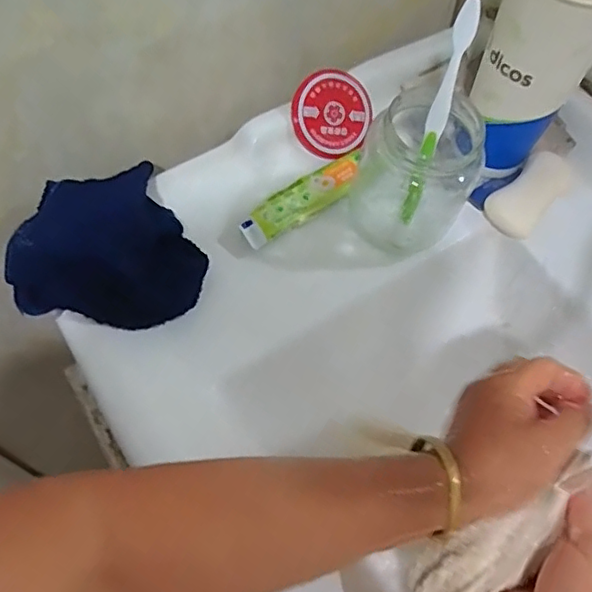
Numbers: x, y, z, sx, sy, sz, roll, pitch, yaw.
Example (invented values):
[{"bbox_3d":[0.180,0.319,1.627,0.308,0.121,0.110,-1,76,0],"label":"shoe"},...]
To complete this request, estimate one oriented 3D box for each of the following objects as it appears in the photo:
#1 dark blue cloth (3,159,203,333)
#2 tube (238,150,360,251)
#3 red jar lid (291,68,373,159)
[{"bbox_3d":[-0.139,-0.036,0.405,0.124,0.063,0.124,-24,63,-14],"label":"dark blue cloth"},{"bbox_3d":[0.006,-0.078,0.456,0.116,0.014,0.029,-33,66,-18],"label":"tube"},{"bbox_3d":[0.030,-0.149,0.474,0.067,0.007,0.066,-3,100,-18],"label":"red jar lid"}]

